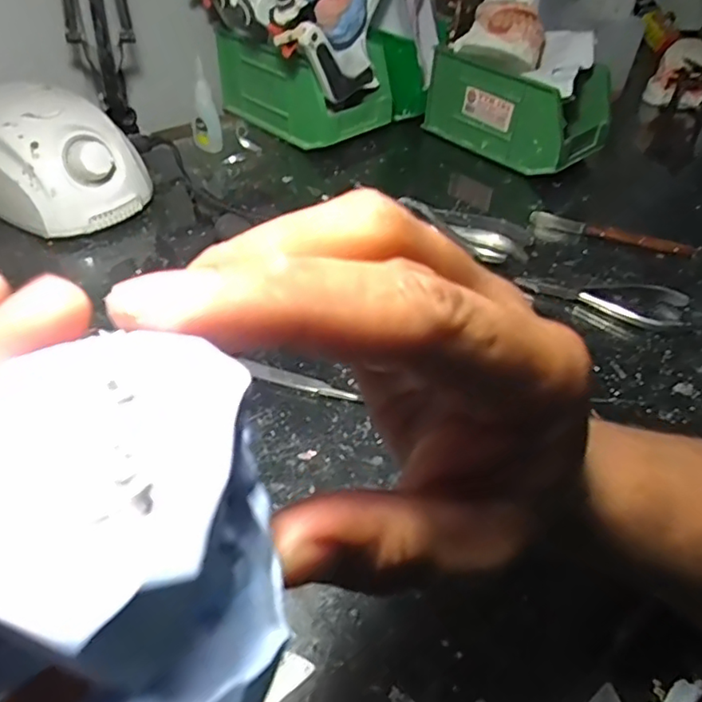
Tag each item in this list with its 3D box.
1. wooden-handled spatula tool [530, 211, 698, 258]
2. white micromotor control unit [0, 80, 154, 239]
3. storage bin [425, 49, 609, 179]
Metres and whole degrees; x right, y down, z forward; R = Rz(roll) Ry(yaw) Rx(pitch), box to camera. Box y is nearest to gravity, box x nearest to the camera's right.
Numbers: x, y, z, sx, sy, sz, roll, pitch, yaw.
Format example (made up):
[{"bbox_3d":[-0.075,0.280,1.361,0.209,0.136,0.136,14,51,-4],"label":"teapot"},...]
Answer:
[{"bbox_3d":[0.224,-0.099,0.503,0.132,0.013,0.023,11,44,6],"label":"wooden-handled spatula tool"},{"bbox_3d":[-0.242,-0.153,0.472,0.130,0.083,0.095,26,47,21],"label":"white micromotor control unit"},{"bbox_3d":[0.177,-0.256,0.613,0.100,0.082,0.170,-31,54,-32],"label":"storage bin"}]

